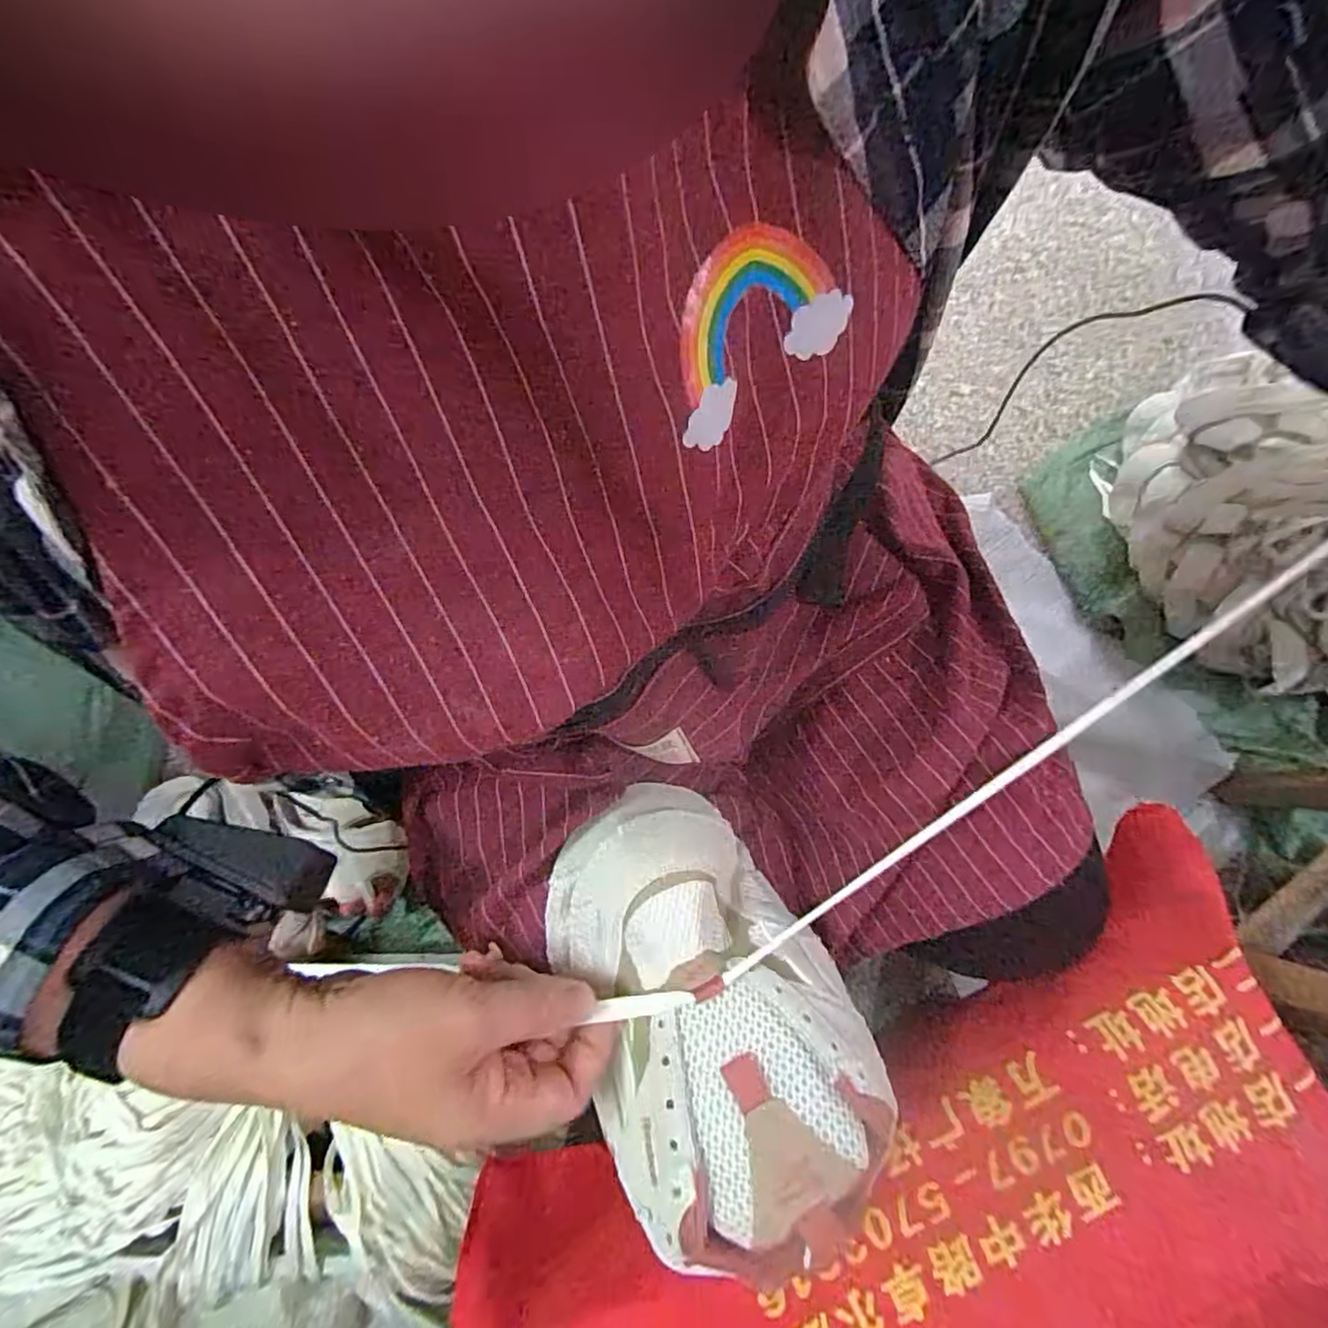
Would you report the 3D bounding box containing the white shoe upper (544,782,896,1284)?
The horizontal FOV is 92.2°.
[{"bbox_3d":[0.019,0.159,0.311,0.128,0.061,0.194,-22,76,-4],"label":"white shoe upper"}]

